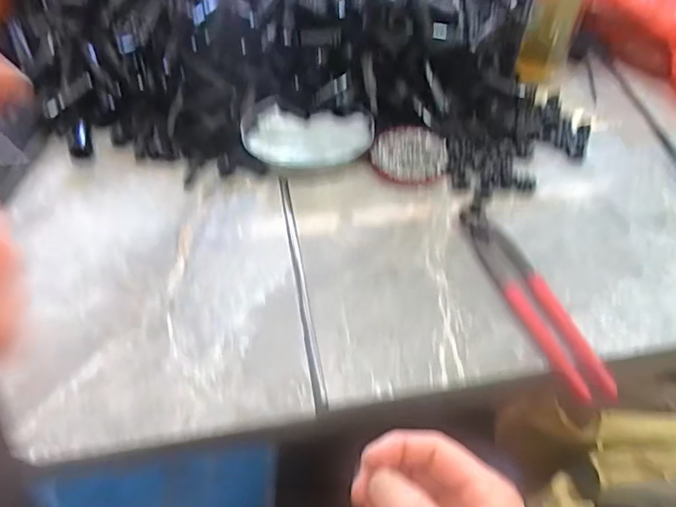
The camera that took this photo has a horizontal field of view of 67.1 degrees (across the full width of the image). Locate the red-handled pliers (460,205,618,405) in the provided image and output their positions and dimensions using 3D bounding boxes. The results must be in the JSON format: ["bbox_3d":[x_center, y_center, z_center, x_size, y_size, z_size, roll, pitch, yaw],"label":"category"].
[{"bbox_3d":[0.162,0.034,0.431,0.035,0.016,0.194,-14,54,-11],"label":"red-handled pliers"}]

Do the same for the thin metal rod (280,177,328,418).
[{"bbox_3d":[-0.033,0.020,0.448,0.009,0.004,0.241,-8,53,-7],"label":"thin metal rod"}]

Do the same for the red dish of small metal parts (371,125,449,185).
[{"bbox_3d":[0.077,-0.106,0.541,0.077,0.017,0.074,0,52,0],"label":"red dish of small metal parts"}]

